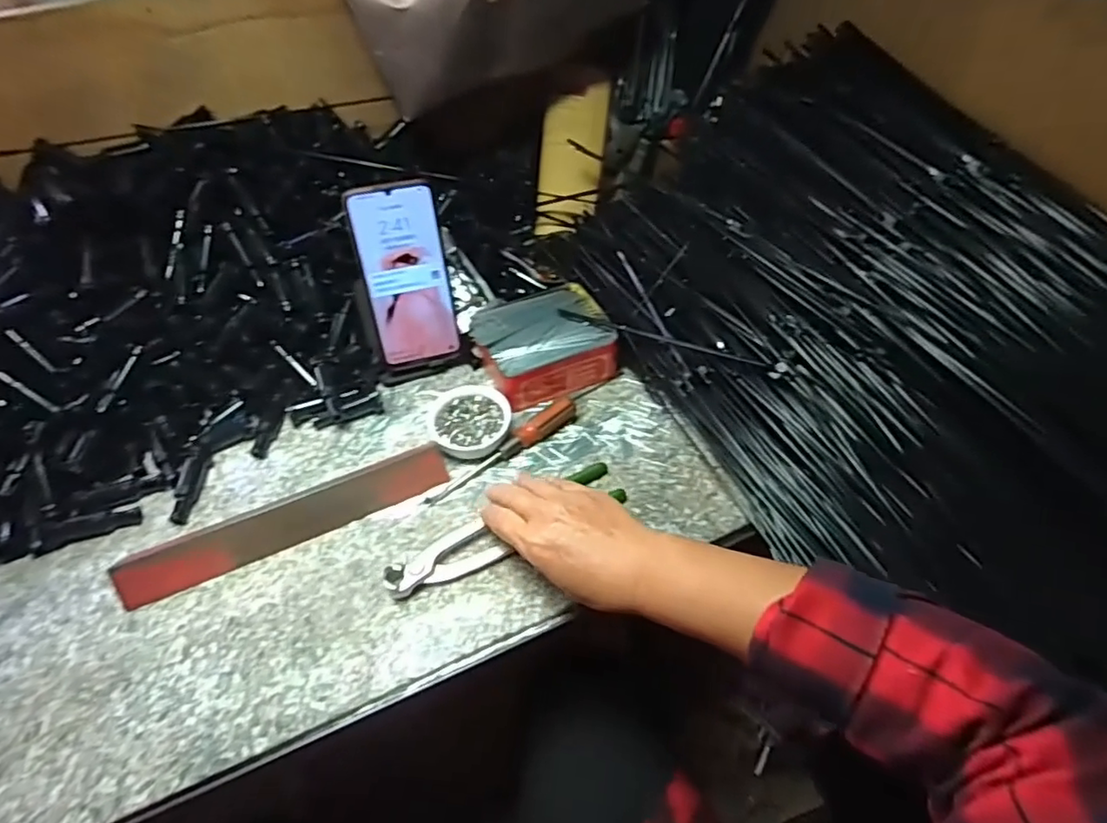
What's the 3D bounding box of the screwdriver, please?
[{"bbox_3d":[-0.045,0.032,0.534,0.154,0.022,0.018,-28,54,-19],"label":"screwdriver"}]

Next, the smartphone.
[{"bbox_3d":[-0.135,-0.121,0.562,0.076,0.167,0.013,-14,28,-15],"label":"smartphone"}]

